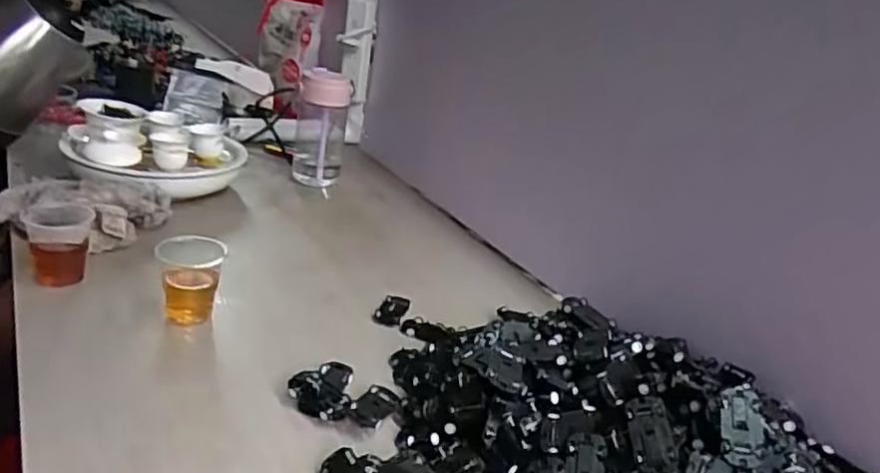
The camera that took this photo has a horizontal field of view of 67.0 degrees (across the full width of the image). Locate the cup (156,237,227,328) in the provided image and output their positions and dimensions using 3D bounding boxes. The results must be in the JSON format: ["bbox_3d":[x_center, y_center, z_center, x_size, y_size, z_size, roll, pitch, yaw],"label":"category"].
[{"bbox_3d":[-0.254,0.048,0.685,0.064,0.079,0.060,4,23,-15],"label":"cup"}]

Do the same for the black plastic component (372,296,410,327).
[{"bbox_3d":[-0.055,0.086,0.762,0.031,0.008,0.055,15,23,11],"label":"black plastic component"}]

